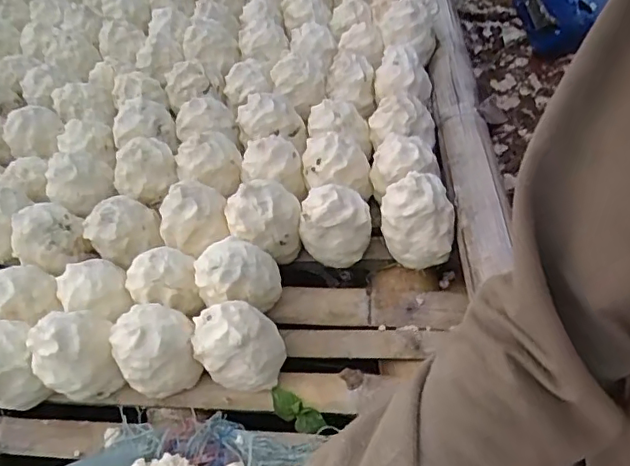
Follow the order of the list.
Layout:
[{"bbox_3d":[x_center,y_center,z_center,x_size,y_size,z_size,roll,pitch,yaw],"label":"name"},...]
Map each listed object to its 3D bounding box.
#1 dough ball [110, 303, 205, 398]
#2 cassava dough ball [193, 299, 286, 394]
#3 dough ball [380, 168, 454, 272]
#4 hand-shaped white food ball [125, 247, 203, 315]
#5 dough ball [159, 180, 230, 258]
[{"bbox_3d":[-0.170,0.118,0.600,0.077,0.092,0.074,-5,51,6],"label":"dough ball"},{"bbox_3d":[-0.080,0.128,0.607,0.090,0.101,0.071,-18,51,-5],"label":"cassava dough ball"},{"bbox_3d":[0.123,-0.017,0.663,0.083,0.099,0.070,-11,51,0],"label":"dough ball"},{"bbox_3d":[-0.176,0.055,0.647,0.078,0.059,0.058,-9,51,2],"label":"hand-shaped white food ball"},{"bbox_3d":[-0.152,-0.023,0.687,0.081,0.066,0.068,-10,51,2],"label":"dough ball"}]

